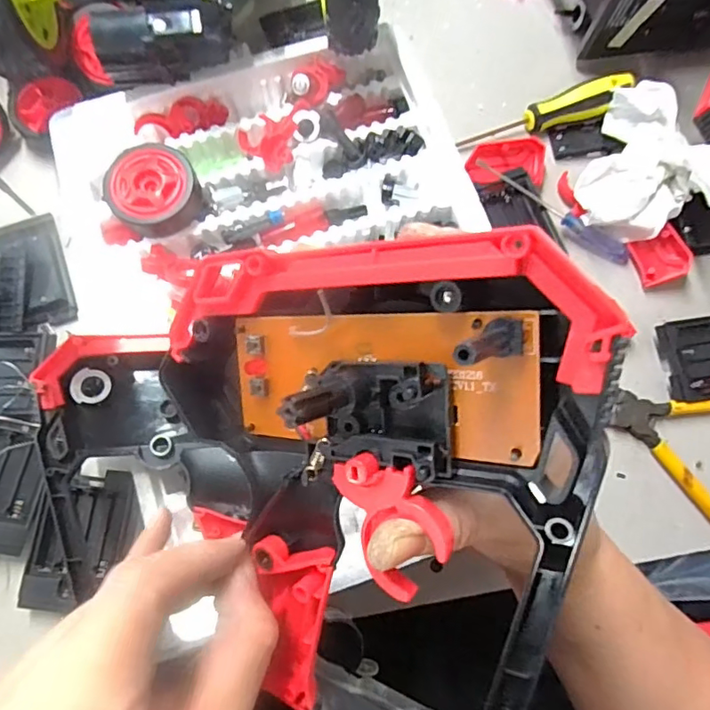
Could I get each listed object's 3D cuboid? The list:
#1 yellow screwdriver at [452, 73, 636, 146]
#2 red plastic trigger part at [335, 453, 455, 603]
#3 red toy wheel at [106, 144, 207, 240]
[{"bbox_3d":[0.140,-0.180,0.399,0.130,0.024,0.023,-14,77,-4],"label":"yellow screwdriver"},{"bbox_3d":[0.014,0.045,0.155,0.024,0.012,0.041,-30,85,28],"label":"red plastic trigger part"},{"bbox_3d":[-0.130,-0.104,0.351,0.055,0.024,0.057,0,77,0],"label":"red toy wheel"}]

